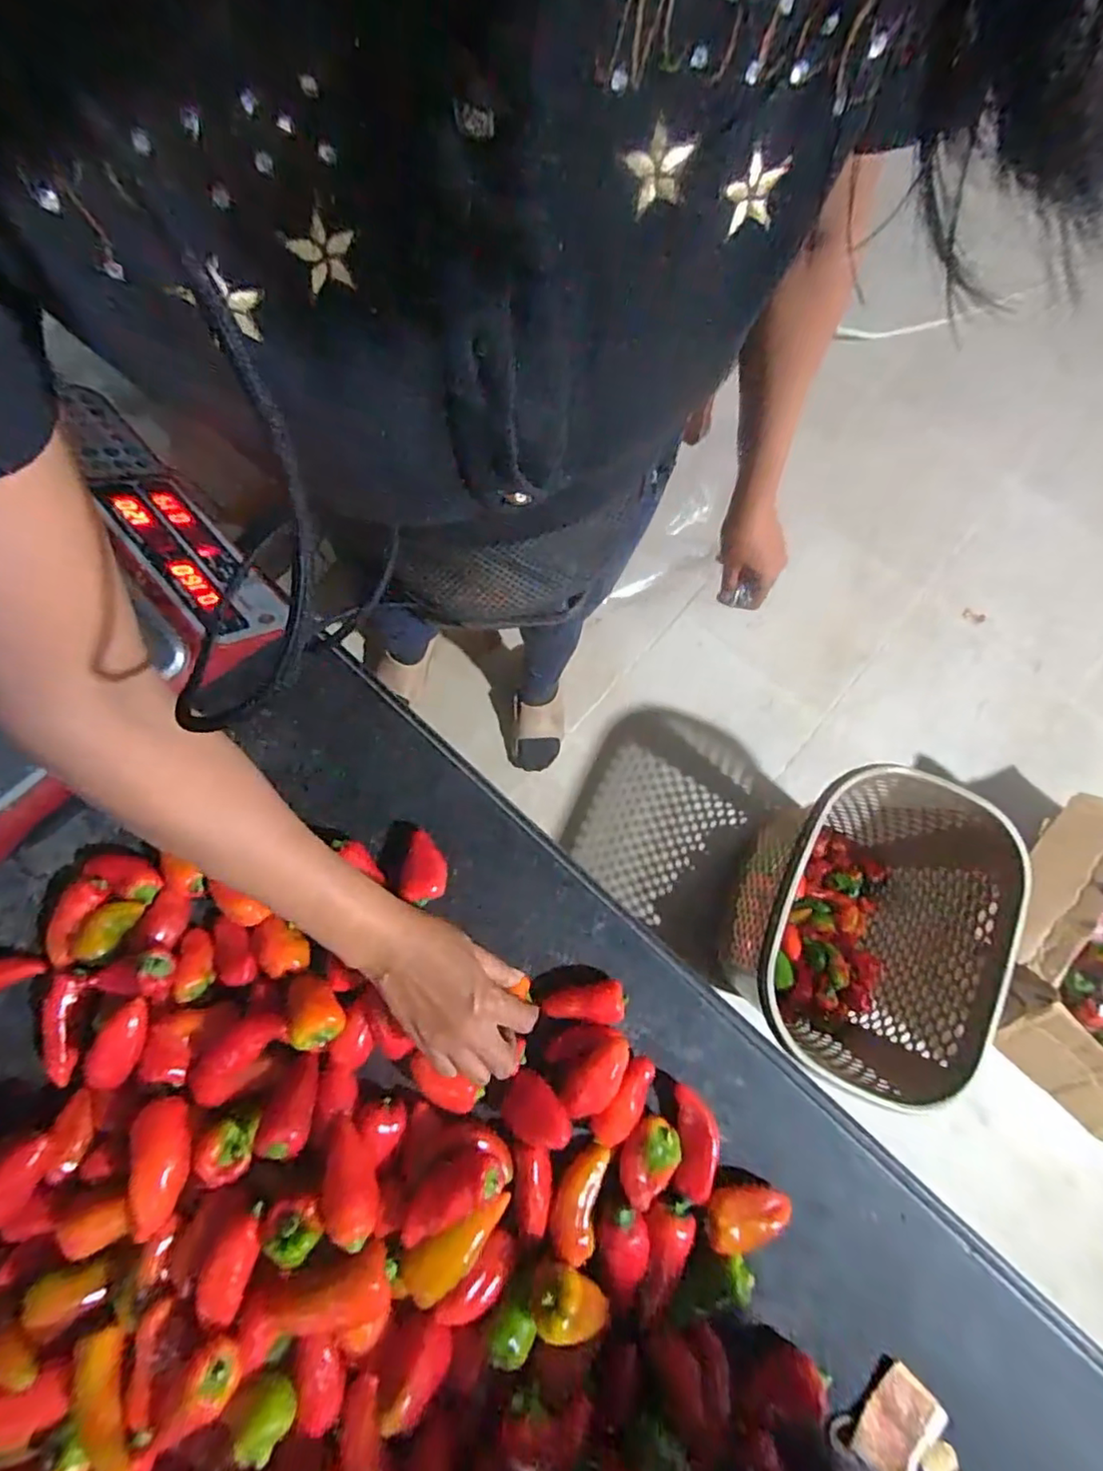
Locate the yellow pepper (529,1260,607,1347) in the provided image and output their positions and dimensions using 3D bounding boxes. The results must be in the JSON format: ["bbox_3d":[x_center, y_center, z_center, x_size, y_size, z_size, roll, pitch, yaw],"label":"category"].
[{"bbox_3d":[0.012,0.403,0.413,0.058,0.030,0.035,36,79,7],"label":"yellow pepper"}]

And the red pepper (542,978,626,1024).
[{"bbox_3d":[0.028,0.228,0.497,0.067,0.032,0.031,-13,77,-4],"label":"red pepper"}]

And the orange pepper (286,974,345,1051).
[{"bbox_3d":[-0.188,0.217,0.465,0.045,0.036,0.056,-25,78,-6],"label":"orange pepper"}]

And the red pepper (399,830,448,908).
[{"bbox_3d":[-0.111,0.117,0.520,0.040,0.031,0.057,13,77,2],"label":"red pepper"}]

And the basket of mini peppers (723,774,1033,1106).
[{"bbox_3d":[0.485,0.312,1.022,0.309,0.418,0.435,23,77,5],"label":"basket of mini peppers"}]

